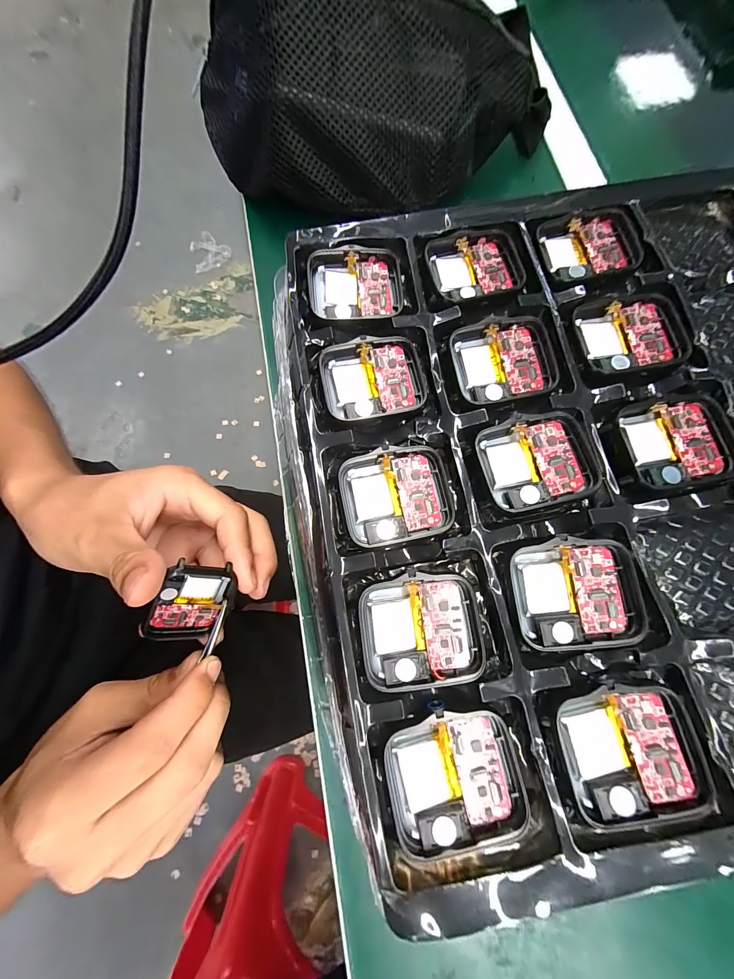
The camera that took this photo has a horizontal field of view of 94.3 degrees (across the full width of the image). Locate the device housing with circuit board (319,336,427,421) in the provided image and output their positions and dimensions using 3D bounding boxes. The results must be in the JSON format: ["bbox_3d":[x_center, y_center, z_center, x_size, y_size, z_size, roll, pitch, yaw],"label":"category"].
[{"bbox_3d":[0.003,-0.047,0.148,0.043,0.007,0.036,-9,75,-4],"label":"device housing with circuit board"}]

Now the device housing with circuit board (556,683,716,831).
[{"bbox_3d":[0.085,0.084,0.110,0.039,0.010,0.037,-6,75,-3],"label":"device housing with circuit board"}]

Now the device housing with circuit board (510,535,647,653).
[{"bbox_3d":[0.077,0.037,0.125,0.042,0.011,0.037,-7,75,-4],"label":"device housing with circuit board"}]

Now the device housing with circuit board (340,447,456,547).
[{"bbox_3d":[0.012,0.002,0.136,0.043,0.007,0.036,-11,75,-5],"label":"device housing with circuit board"}]

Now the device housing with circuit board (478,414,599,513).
[{"bbox_3d":[0.069,-0.012,0.138,0.042,0.009,0.037,-12,75,-5],"label":"device housing with circuit board"}]

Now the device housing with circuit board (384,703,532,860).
[{"bbox_3d":[0.028,0.093,0.111,0.042,0.007,0.039,-11,75,-5],"label":"device housing with circuit board"}]

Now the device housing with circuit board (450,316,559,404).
[{"bbox_3d":[0.061,-0.056,0.149,0.043,0.009,0.036,-10,75,-4],"label":"device housing with circuit board"}]

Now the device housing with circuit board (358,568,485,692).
[{"bbox_3d":[0.019,0.050,0.123,0.042,0.008,0.037,-6,75,-3],"label":"device housing with circuit board"}]

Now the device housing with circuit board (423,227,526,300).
[{"bbox_3d":[0.052,-0.106,0.163,0.044,0.007,0.036,-7,75,-4],"label":"device housing with circuit board"}]

